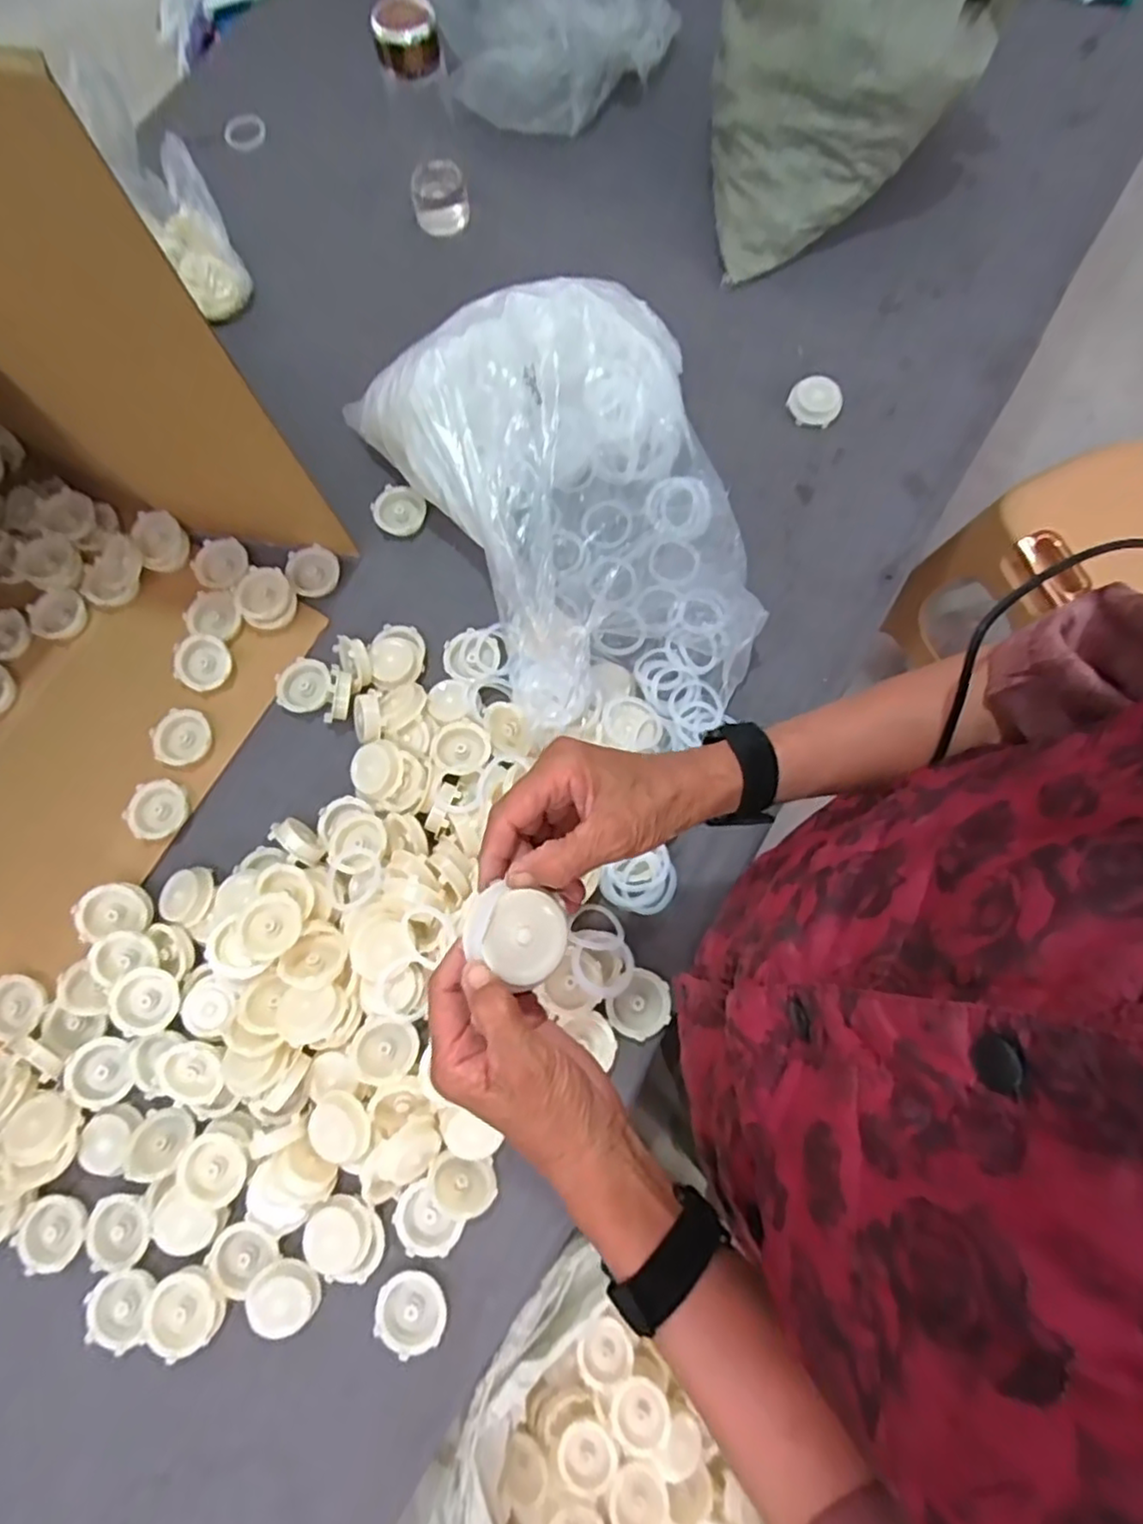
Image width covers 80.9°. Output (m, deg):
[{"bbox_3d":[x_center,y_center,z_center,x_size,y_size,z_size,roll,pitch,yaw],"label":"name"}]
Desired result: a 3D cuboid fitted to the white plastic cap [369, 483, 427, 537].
[{"bbox_3d":[-0.193,-0.284,0.758,0.059,0.014,0.055,21,82,-6],"label":"white plastic cap"}]

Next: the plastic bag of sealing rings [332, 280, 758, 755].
[{"bbox_3d":[0.005,-0.240,0.670,0.343,0.136,0.477,-18,76,-4],"label":"plastic bag of sealing rings"}]

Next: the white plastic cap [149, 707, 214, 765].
[{"bbox_3d":[-0.400,-0.024,0.691,0.059,0.012,0.057,-35,87,-12],"label":"white plastic cap"}]

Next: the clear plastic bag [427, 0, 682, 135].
[{"bbox_3d":[-0.012,-0.945,0.860,0.301,0.144,0.167,-29,77,-6],"label":"clear plastic bag"}]

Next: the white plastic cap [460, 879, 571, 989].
[{"bbox_3d":[-0.030,0.092,0.357,0.052,0.016,0.044,20,65,-13],"label":"white plastic cap"}]

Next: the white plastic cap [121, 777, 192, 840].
[{"bbox_3d":[-0.411,0.048,0.668,0.056,0.010,0.059,0,76,1],"label":"white plastic cap"}]

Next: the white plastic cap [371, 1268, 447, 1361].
[{"bbox_3d":[-0.135,0.458,0.558,0.060,0.009,0.057,0,76,1],"label":"white plastic cap"}]

